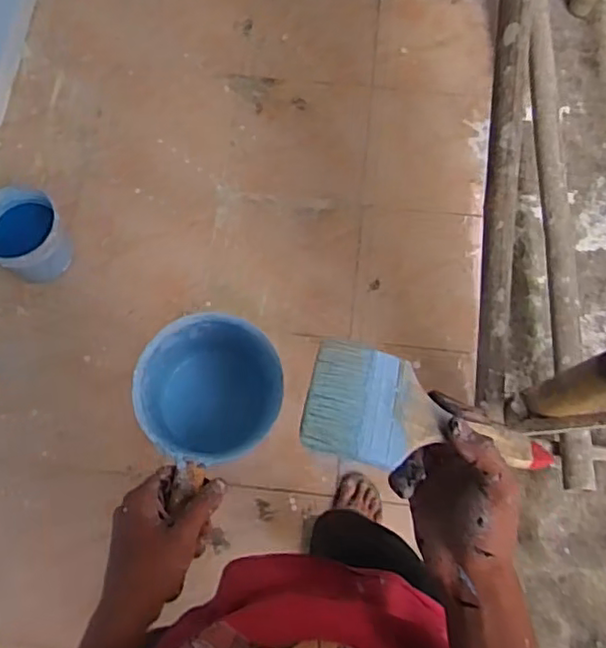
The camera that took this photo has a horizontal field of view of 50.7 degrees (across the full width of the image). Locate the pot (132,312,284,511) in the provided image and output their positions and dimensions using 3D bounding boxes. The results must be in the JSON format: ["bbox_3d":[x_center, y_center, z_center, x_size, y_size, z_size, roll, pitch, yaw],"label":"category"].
[{"bbox_3d":[-0.096,0.073,0.644,0.130,0.104,0.153,43,79,12],"label":"pot"}]

